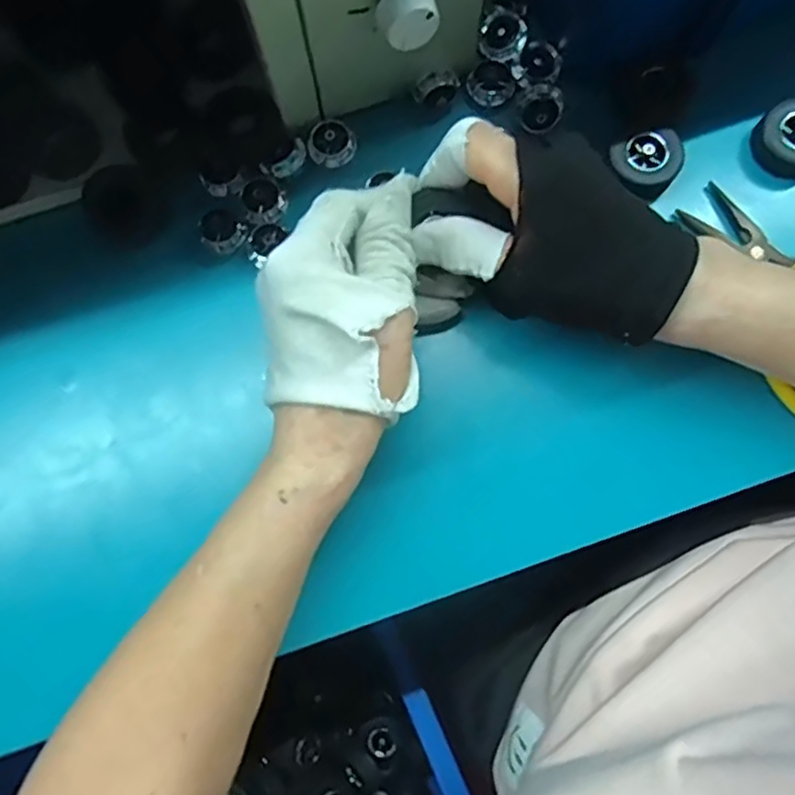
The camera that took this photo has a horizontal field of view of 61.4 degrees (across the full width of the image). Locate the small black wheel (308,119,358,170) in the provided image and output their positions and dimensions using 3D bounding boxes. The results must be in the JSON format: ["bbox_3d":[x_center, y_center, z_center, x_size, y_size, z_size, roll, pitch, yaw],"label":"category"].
[{"bbox_3d":[-0.034,-0.132,0.349,0.024,0.012,0.021,-3,80,-1],"label":"small black wheel"}]

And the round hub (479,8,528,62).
[{"bbox_3d":[0.057,-0.194,0.354,0.024,0.008,0.027,22,80,3],"label":"round hub"}]

